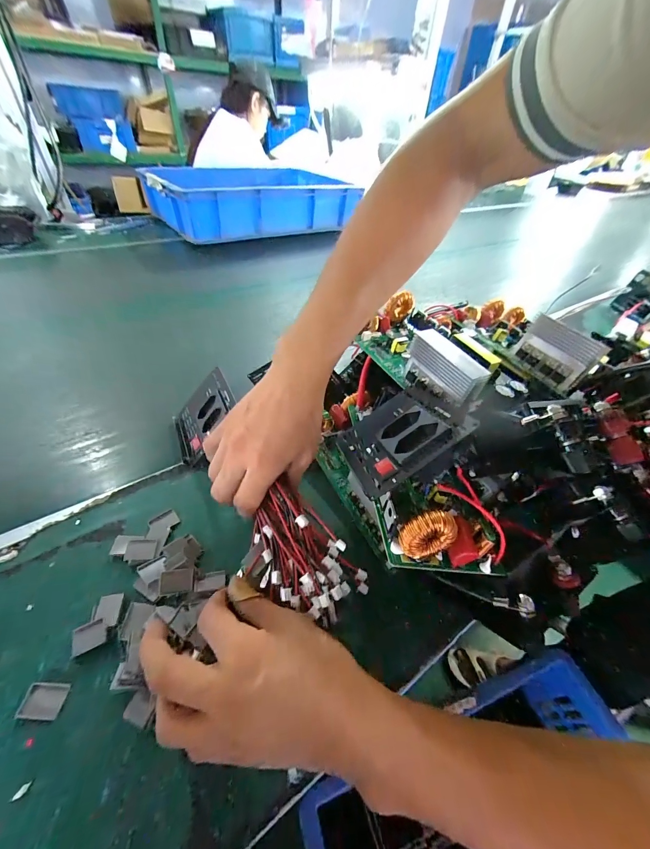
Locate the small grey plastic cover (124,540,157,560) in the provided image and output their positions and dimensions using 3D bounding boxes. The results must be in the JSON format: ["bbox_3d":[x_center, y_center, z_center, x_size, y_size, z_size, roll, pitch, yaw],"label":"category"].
[{"bbox_3d":[-0.162,0.111,0.285,0.025,0.007,0.017,2,45,-4],"label":"small grey plastic cover"}]

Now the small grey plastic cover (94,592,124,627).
[{"bbox_3d":[-0.169,0.145,0.253,0.016,0.004,0.024,-6,46,-12],"label":"small grey plastic cover"}]

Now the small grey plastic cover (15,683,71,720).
[{"bbox_3d":[-0.190,0.187,0.219,0.024,0.006,0.018,4,45,-2],"label":"small grey plastic cover"}]

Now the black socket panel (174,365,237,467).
[{"bbox_3d":[-0.145,-0.012,0.382,0.092,0.007,0.088,-45,51,12],"label":"black socket panel"}]

